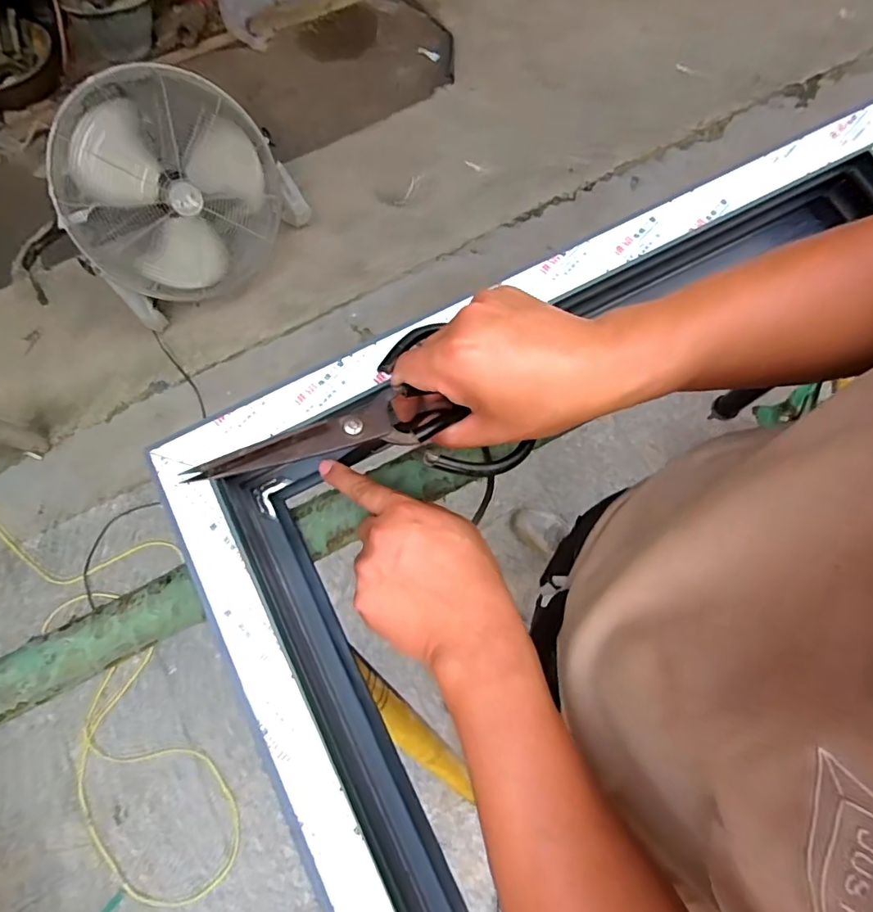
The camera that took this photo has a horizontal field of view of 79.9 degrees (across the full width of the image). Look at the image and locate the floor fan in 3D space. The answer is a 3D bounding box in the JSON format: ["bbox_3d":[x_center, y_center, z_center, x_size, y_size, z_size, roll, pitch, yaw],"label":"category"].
[{"bbox_3d":[-0.700,-0.722,1.435,0.601,0.440,0.320,-29,77,-6],"label":"floor fan"}]

